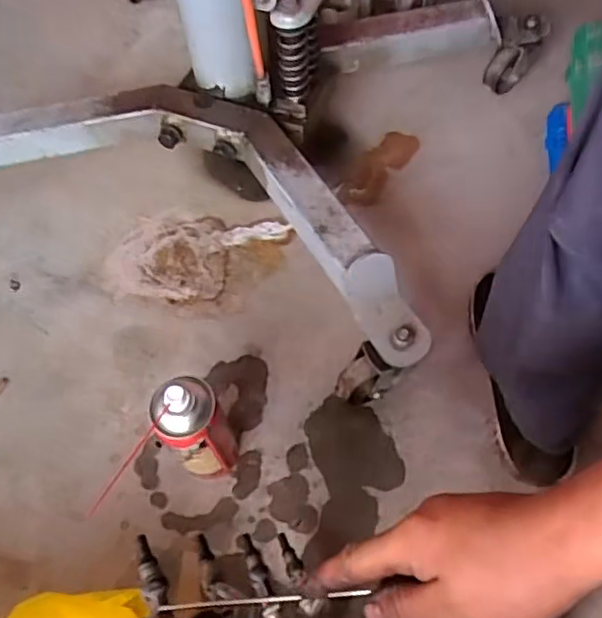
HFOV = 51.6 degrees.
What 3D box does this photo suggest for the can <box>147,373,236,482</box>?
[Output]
[{"bbox_3d":[-0.104,0.125,0.633,0.061,0.184,0.062,-1,62,2],"label":"can"}]

